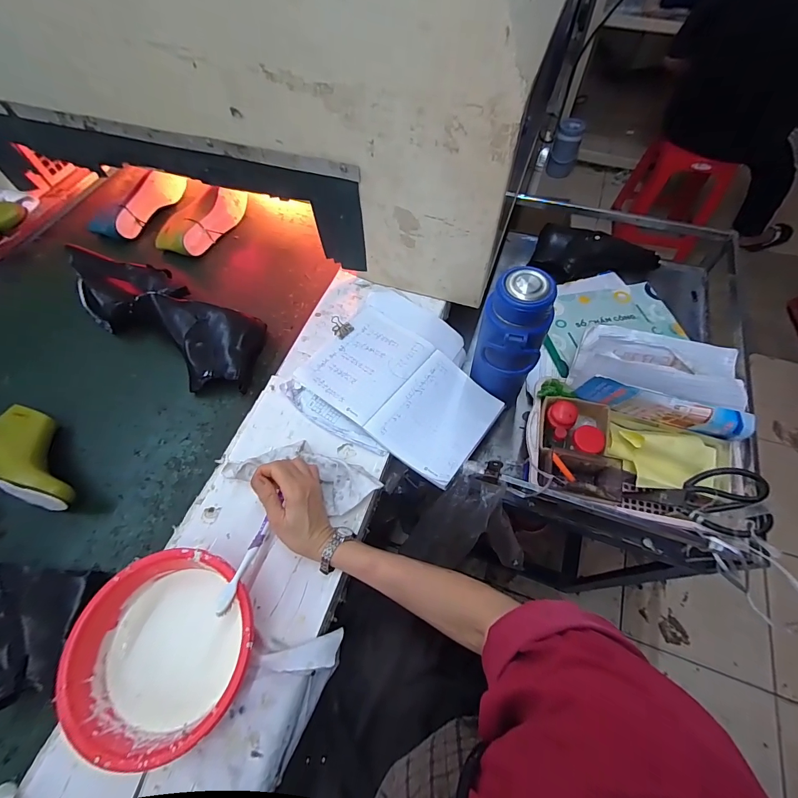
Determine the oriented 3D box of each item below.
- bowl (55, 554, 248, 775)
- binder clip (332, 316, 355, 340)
[{"bbox_3d":[-0.255,0.276,0.426,0.190,0.066,0.187,0,62,2],"label":"bowl"},{"bbox_3d":[-0.104,-0.130,0.674,0.040,0.019,0.034,37,69,19],"label":"binder clip"}]

